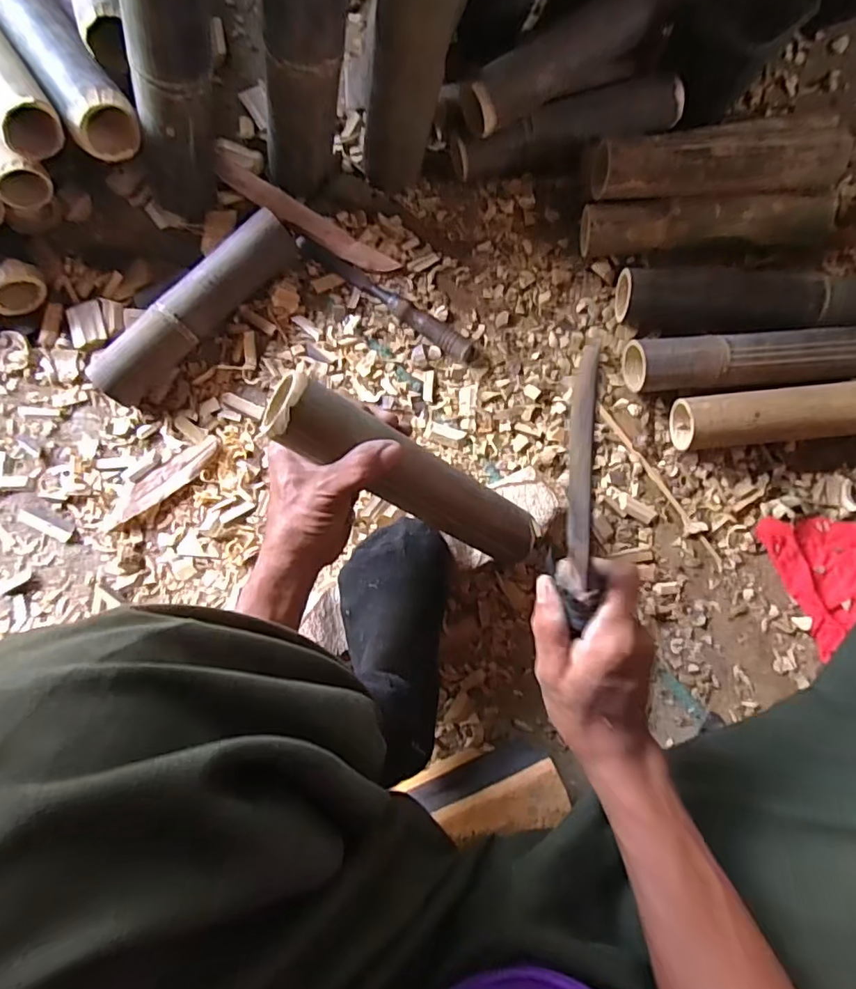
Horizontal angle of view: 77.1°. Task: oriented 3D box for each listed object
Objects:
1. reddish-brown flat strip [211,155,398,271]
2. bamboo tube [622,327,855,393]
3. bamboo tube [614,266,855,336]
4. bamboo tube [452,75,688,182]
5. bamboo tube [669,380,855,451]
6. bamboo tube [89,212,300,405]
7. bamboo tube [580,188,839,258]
[{"bbox_3d":[-0.147,-0.326,0.636,0.243,0.016,0.035,33,85,3],"label":"reddish-brown flat strip"},{"bbox_3d":[0.384,-0.150,0.595,0.317,0.057,0.056,-4,85,-1],"label":"bamboo tube"},{"bbox_3d":[0.352,-0.220,0.600,0.269,0.059,0.065,0,85,0],"label":"bamboo tube"},{"bbox_3d":[0.159,-0.419,0.616,0.261,0.054,0.050,-17,85,-2],"label":"bamboo tube"},{"bbox_3d":[0.403,-0.086,0.587,0.260,0.061,0.056,-6,85,-1],"label":"bamboo tube"},{"bbox_3d":[-0.260,-0.209,0.604,0.051,0.058,0.267,45,86,4],"label":"bamboo tube"},{"bbox_3d":[0.316,-0.305,0.614,0.275,0.060,0.053,-2,85,0],"label":"bamboo tube"}]

